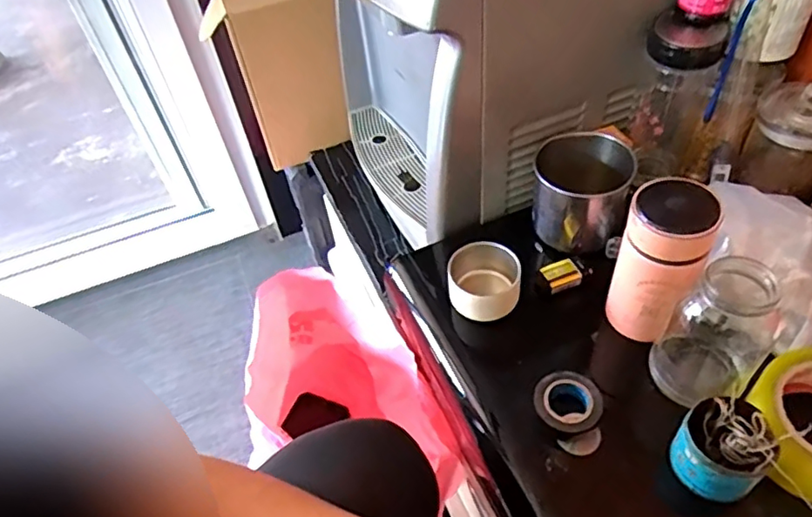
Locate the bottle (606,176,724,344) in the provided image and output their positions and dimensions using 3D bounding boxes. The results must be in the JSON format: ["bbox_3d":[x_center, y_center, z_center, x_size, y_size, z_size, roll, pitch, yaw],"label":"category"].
[{"bbox_3d":[0.204,0.004,0.475,0.062,0.136,0.061,21,54,23],"label":"bottle"}]

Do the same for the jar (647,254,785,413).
[{"bbox_3d":[0.235,0.059,0.443,0.067,0.122,0.060,-5,48,2],"label":"jar"}]

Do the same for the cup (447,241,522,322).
[{"bbox_3d":[0.074,0.026,0.551,0.065,0.056,0.065,-3,48,4],"label":"cup"}]

